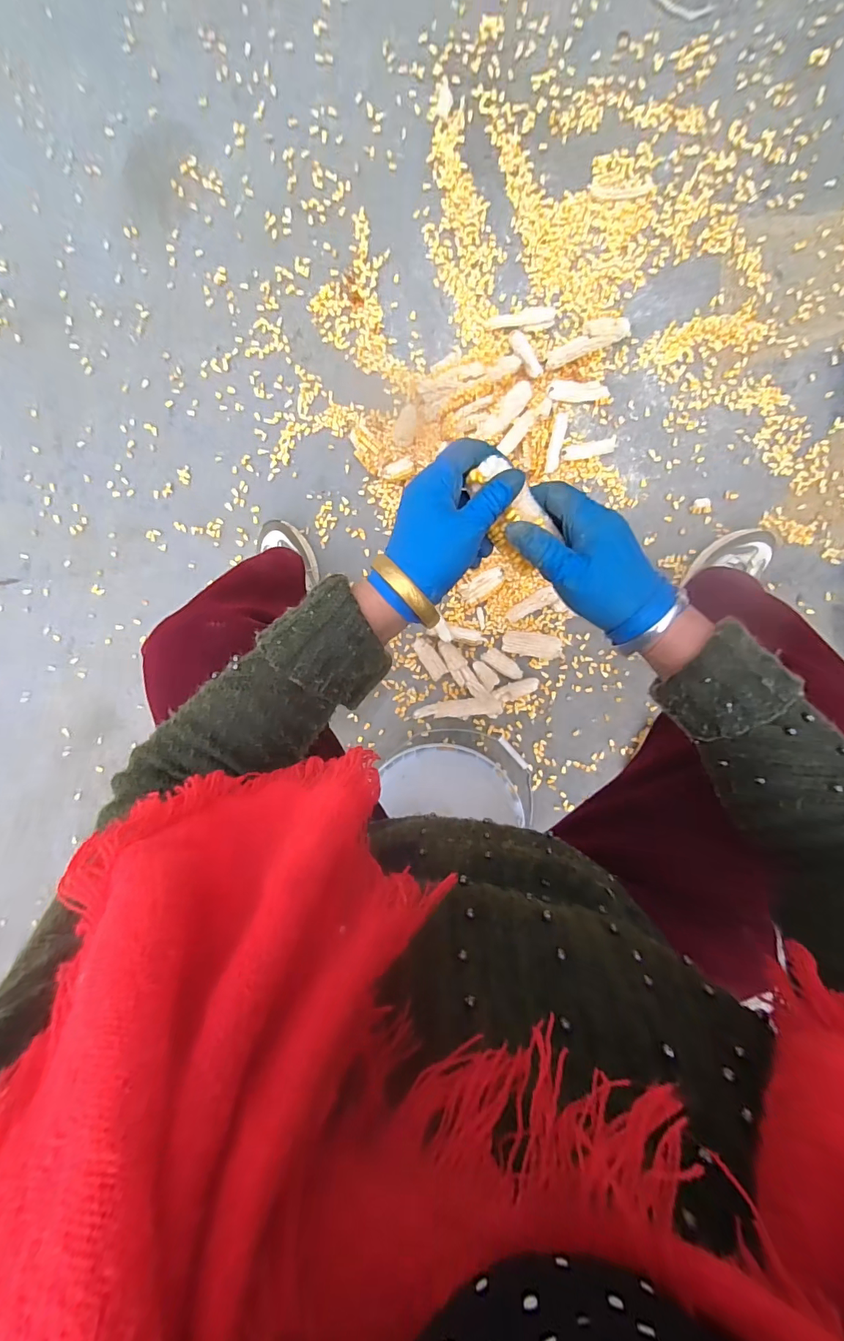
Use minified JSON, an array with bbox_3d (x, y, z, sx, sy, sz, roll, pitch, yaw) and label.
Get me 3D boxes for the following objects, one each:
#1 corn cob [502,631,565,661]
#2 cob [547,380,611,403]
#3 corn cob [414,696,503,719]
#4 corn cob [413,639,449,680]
[{"bbox_3d":[0.199,-0.045,0.795,0.111,0.023,0.042,8,99,0],"label":"corn cob"},{"bbox_3d":[0.258,-0.458,0.740,0.104,0.026,0.029,1,99,1],"label":"cob"},{"bbox_3d":[0.064,0.070,0.812,0.154,0.038,0.036,-10,98,3],"label":"corn cob"},{"bbox_3d":[0.014,-0.023,0.807,0.033,0.028,0.079,-32,96,6],"label":"corn cob"}]

